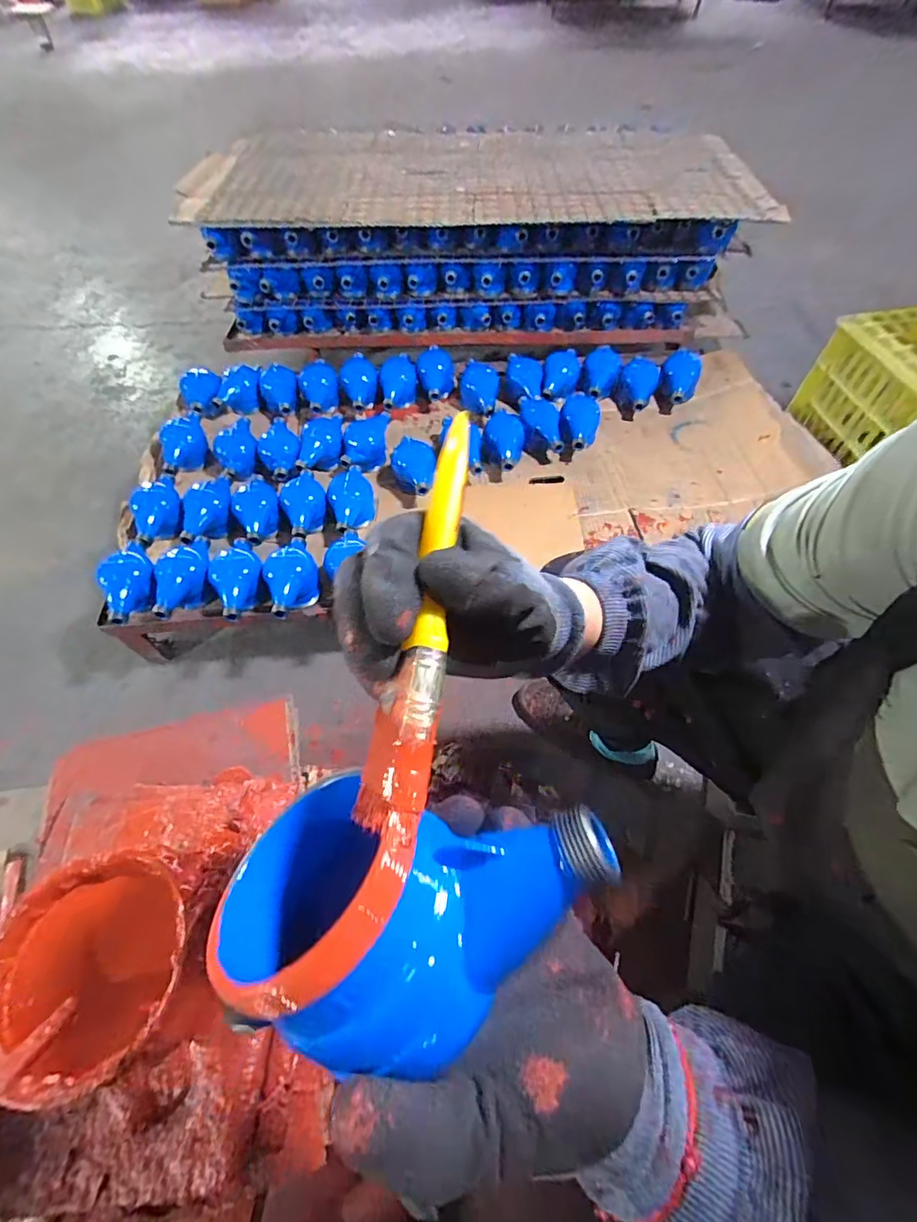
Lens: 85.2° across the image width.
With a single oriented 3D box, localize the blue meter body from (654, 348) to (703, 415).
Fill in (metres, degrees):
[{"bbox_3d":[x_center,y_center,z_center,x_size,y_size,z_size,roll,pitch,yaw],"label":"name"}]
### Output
[{"bbox_3d":[0.511,-0.534,1.161,0.087,0.070,0.154,13,58,10],"label":"blue meter body"}]

